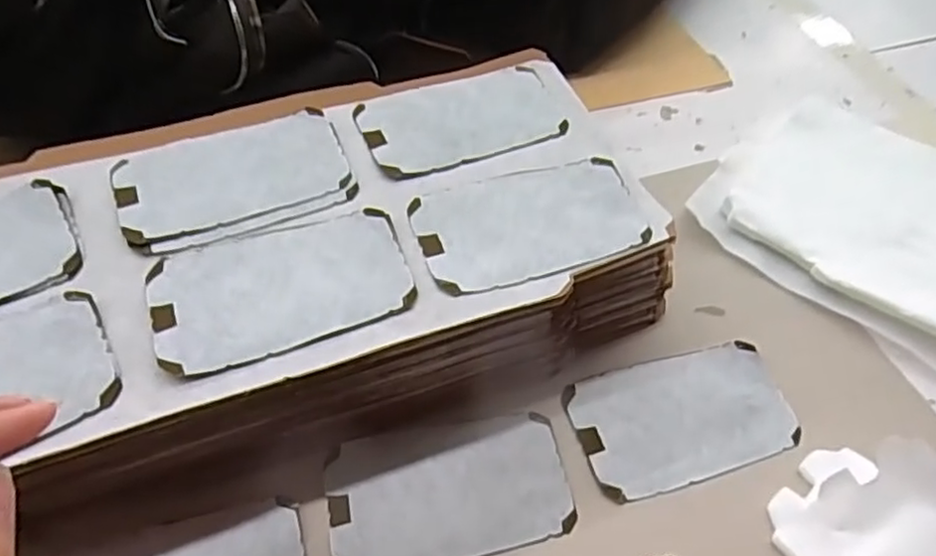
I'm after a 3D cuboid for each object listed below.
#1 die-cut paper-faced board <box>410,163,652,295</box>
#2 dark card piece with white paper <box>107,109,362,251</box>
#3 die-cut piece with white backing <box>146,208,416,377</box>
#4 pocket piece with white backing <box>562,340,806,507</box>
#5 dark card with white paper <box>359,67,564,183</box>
[{"bbox_3d":[0.033,-0.031,0.361,0.119,0.005,0.069,-14,55,-14],"label":"die-cut paper-faced board"},{"bbox_3d":[-0.127,-0.055,0.368,0.120,0.005,0.077,-17,56,-16],"label":"dark card piece with white paper"},{"bbox_3d":[-0.090,0.002,0.328,0.120,0.004,0.072,-17,55,-15],"label":"die-cut piece with white backing"},{"bbox_3d":[0.118,0.076,0.371,0.119,0.005,0.070,-12,54,-12],"label":"pocket piece with white backing"},{"bbox_3d":[-0.004,-0.098,0.411,0.120,0.004,0.070,-17,56,-17],"label":"dark card with white paper"}]

